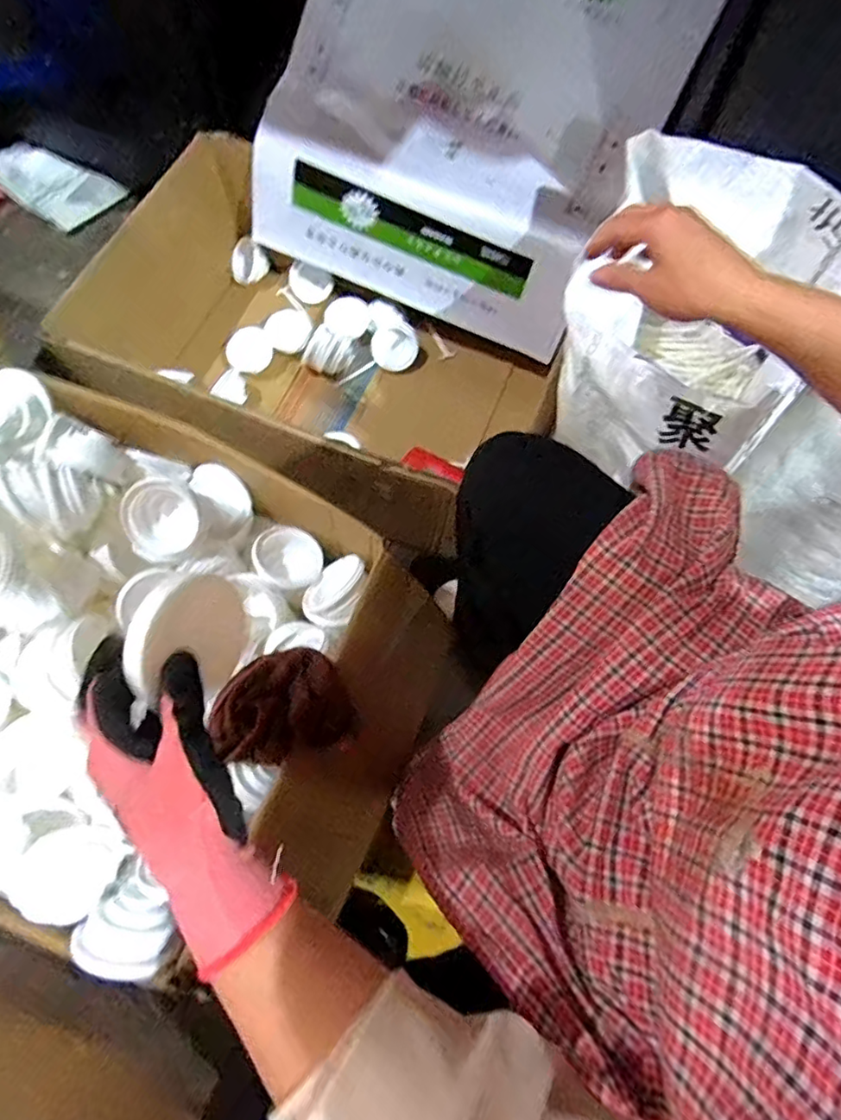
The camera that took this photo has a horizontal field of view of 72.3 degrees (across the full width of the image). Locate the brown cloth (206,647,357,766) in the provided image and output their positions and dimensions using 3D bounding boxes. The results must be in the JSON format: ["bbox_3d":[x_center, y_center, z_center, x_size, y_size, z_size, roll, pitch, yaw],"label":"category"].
[{"bbox_3d":[-0.125,0.132,0.521,0.116,0.037,0.087,-17,70,-8],"label":"brown cloth"}]

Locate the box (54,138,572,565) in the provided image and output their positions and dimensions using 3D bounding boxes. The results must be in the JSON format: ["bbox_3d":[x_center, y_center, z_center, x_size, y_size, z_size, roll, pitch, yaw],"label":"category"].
[{"bbox_3d":[-0.186,-0.331,0.957,0.710,0.323,0.501,28,71,9],"label":"box"}]

